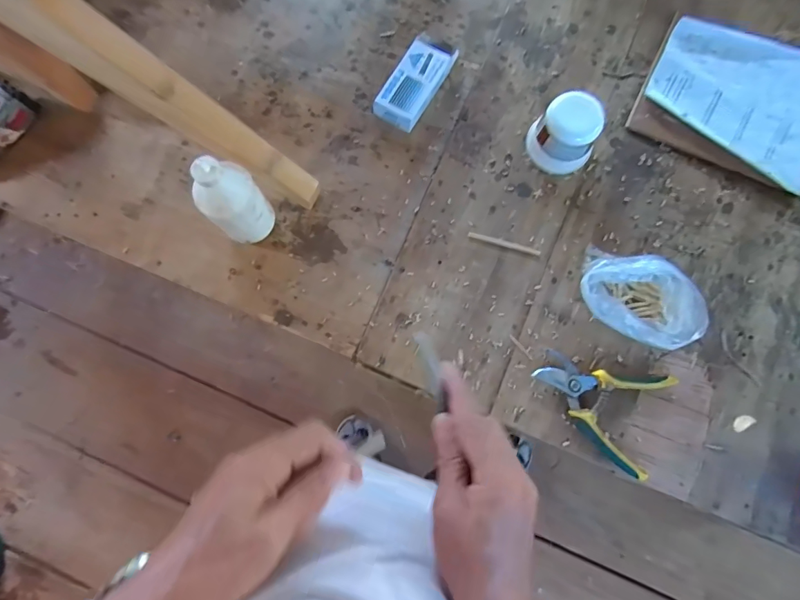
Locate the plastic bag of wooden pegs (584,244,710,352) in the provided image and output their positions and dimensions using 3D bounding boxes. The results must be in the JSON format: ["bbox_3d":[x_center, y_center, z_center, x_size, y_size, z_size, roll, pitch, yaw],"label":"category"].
[{"bbox_3d":[0.307,-0.004,0.590,0.140,0.076,0.103,25,80,6],"label":"plastic bag of wooden pegs"}]

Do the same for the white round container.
[{"bbox_3d":[0.229,-0.230,0.635,0.093,0.084,0.080,30,80,7],"label":"white round container"}]

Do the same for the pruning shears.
[{"bbox_3d":[0.256,0.130,0.591,0.167,0.019,0.131,25,80,6],"label":"pruning shears"}]

